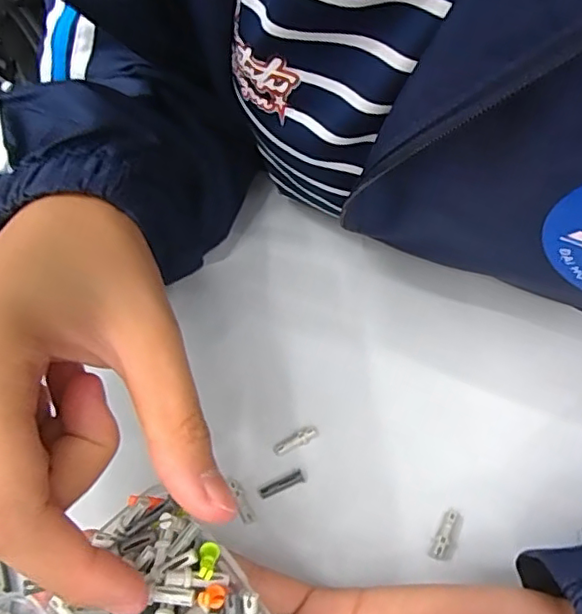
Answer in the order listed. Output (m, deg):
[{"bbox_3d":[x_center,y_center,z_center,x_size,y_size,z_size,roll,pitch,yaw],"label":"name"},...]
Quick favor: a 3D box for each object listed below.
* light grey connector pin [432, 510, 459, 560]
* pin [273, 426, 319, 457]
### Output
[{"bbox_3d":[0.059,0.086,0.218,0.005,0.004,0.021,19,54,23],"label":"light grey connector pin"},{"bbox_3d":[0.002,0.057,0.248,0.021,0.004,0.006,-23,48,-15],"label":"pin"}]

